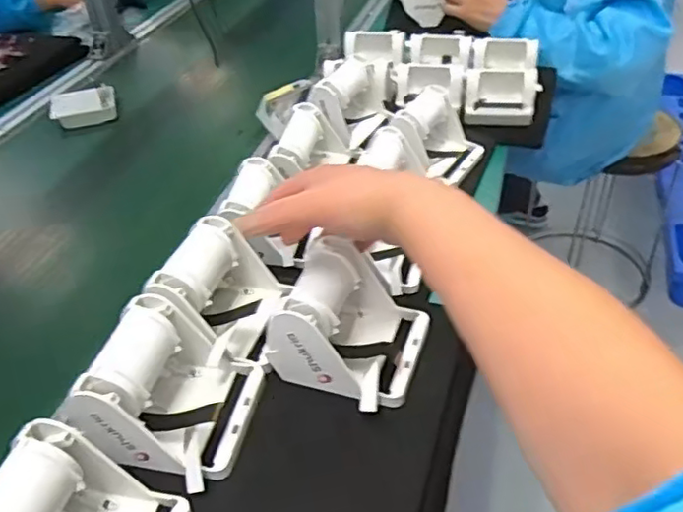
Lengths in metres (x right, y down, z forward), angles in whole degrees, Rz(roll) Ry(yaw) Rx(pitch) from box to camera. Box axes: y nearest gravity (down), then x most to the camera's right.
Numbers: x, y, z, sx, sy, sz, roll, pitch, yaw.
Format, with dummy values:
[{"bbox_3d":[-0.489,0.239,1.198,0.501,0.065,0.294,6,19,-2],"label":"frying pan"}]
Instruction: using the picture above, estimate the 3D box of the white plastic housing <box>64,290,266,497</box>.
[{"bbox_3d":[-0.109,0.088,0.420,0.089,0.076,0.100,8,41,13],"label":"white plastic housing"}]

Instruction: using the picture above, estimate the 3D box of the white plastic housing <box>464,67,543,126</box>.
[{"bbox_3d":[0.220,-0.220,0.864,0.099,0.062,0.040,4,40,8],"label":"white plastic housing"}]

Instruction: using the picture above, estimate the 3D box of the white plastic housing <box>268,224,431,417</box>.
[{"bbox_3d":[0.011,0.047,0.463,0.096,0.071,0.105,14,43,20],"label":"white plastic housing"}]

